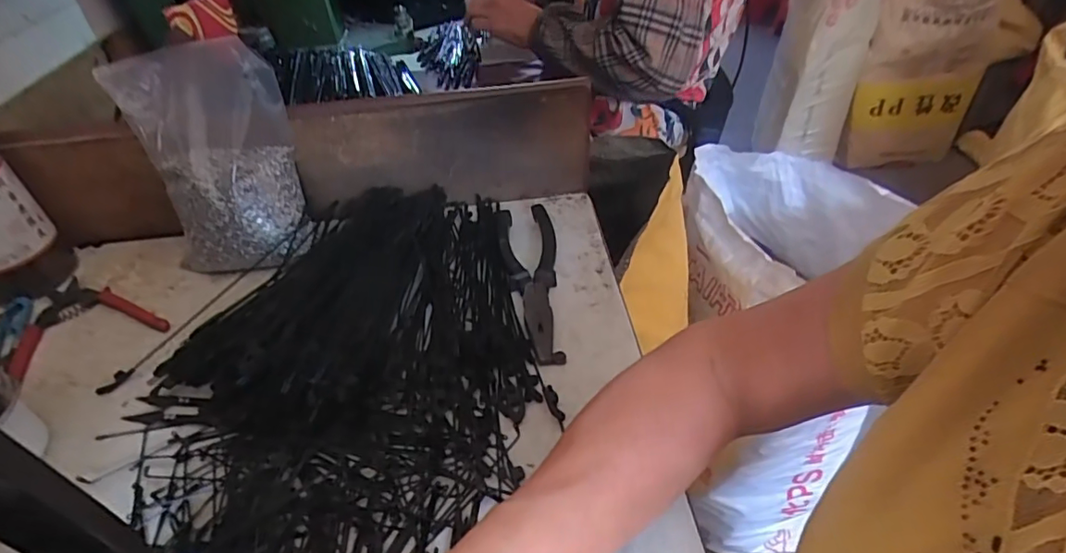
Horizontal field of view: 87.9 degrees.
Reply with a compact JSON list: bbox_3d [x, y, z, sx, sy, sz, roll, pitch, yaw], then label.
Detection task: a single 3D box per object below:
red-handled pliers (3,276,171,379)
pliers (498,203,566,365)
[{"bbox_3d":[-0.383,0.030,0.485,0.117,0.009,0.103,-19,43,-14],"label":"red-handled pliers"},{"bbox_3d":[-0.001,-0.002,0.475,0.050,0.017,0.187,-7,42,-1],"label":"pliers"}]

